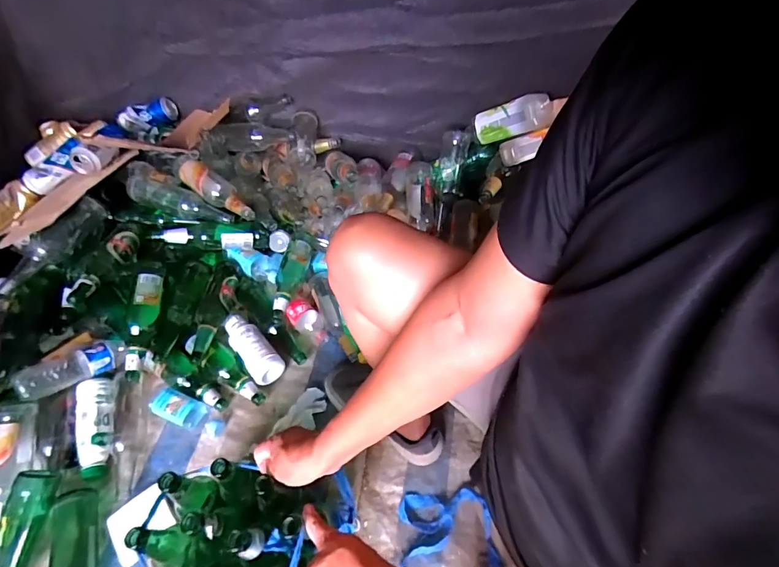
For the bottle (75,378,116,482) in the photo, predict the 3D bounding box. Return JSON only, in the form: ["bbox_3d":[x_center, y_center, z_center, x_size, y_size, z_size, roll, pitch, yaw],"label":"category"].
[{"bbox_3d":[-0.595,0.290,0.819,0.071,0.047,0.194,-16,54,-11],"label":"bottle"}]

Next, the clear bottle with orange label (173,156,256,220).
[{"bbox_3d":[-0.436,-0.242,0.970,0.286,0.068,0.067,33,60,23],"label":"clear bottle with orange label"}]

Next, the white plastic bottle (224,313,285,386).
[{"bbox_3d":[-0.318,0.148,0.922,0.074,0.068,0.192,-39,61,-25],"label":"white plastic bottle"}]

